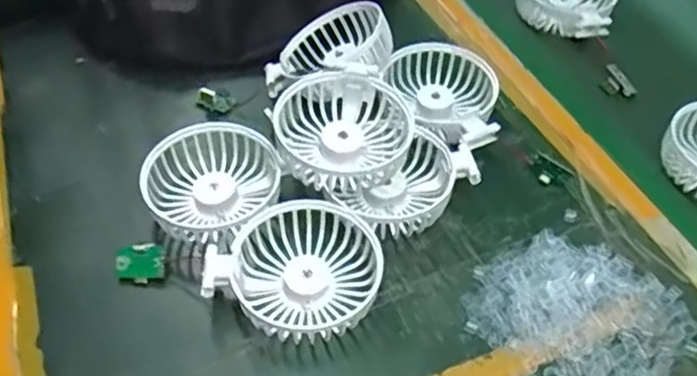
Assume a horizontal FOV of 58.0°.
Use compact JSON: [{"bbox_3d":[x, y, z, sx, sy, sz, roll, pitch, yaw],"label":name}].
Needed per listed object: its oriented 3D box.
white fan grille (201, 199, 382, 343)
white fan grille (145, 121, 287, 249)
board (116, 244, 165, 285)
[{"bbox_3d":[-0.028,0.051,0.385,0.089,0.036,0.094,1,50,-1],"label":"white fan grille"},{"bbox_3d":[-0.088,-0.006,0.431,0.091,0.034,0.082,18,52,13],"label":"white fan grille"},{"bbox_3d":[-0.133,0.048,0.402,0.030,0.006,0.024,-6,86,-3],"label":"board"}]

